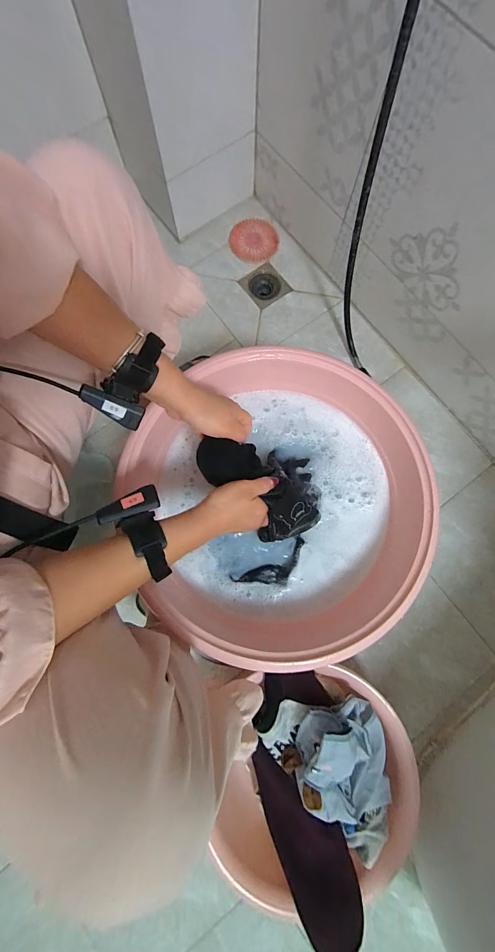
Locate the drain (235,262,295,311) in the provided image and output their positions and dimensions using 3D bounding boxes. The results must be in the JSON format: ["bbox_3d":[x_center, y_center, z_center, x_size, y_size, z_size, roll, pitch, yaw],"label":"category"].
[{"bbox_3d":[0.047,-0.499,0.865,0.097,0.020,0.113,-38,82,-7],"label":"drain"}]

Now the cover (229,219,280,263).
[{"bbox_3d":[0.019,-0.634,0.880,0.127,0.011,0.132,0,80,-1],"label":"cover"}]

